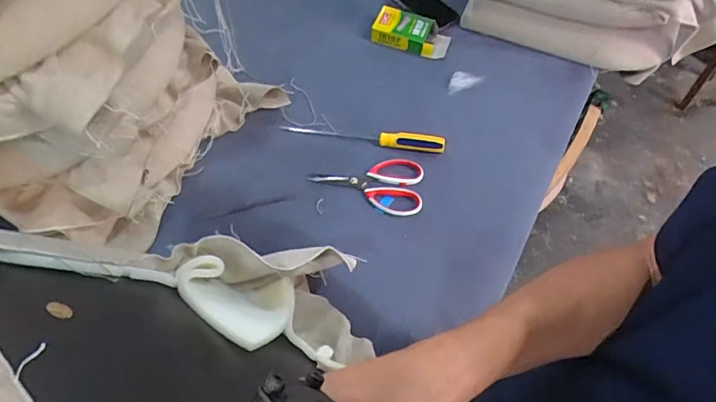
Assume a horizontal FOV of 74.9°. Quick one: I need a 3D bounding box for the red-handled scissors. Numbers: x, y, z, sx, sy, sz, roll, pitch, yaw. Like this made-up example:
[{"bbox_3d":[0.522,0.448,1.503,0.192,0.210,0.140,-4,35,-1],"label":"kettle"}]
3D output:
[{"bbox_3d":[0.014,-0.032,0.789,0.184,0.015,0.104,7,59,1],"label":"red-handled scissors"}]

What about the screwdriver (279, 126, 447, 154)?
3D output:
[{"bbox_3d":[0.007,-0.117,0.819,0.288,0.029,0.028,8,59,2],"label":"screwdriver"}]

